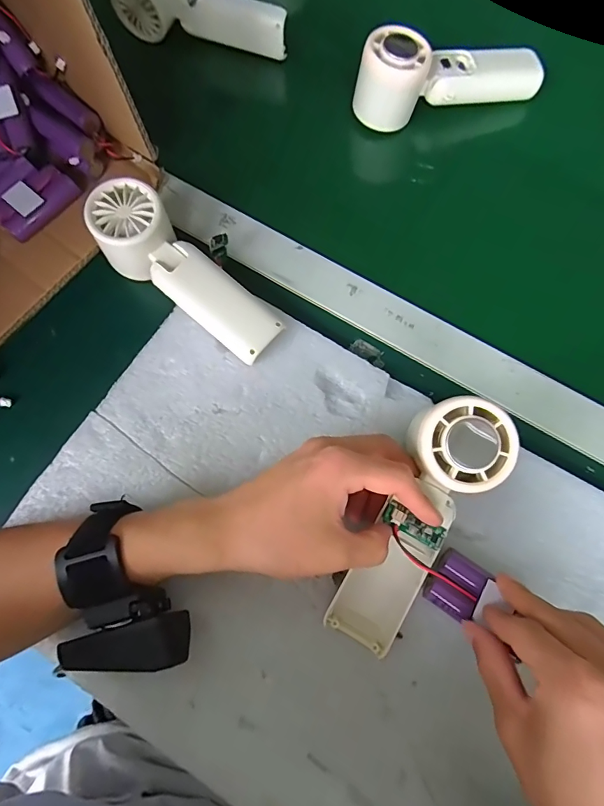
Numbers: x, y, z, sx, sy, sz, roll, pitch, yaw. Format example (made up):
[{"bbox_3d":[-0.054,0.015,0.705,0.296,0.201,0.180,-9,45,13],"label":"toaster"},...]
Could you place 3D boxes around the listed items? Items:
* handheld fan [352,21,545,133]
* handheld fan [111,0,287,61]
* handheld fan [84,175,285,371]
[{"bbox_3d":[0.130,-0.286,0.382,0.163,0.055,0.045,-6,75,-2],"label":"handheld fan"},{"bbox_3d":[-0.092,-0.373,0.407,0.160,0.050,0.047,13,75,3],"label":"handheld fan"},{"bbox_3d":[-0.085,-0.096,0.322,0.158,0.045,0.051,39,78,9],"label":"handheld fan"}]

